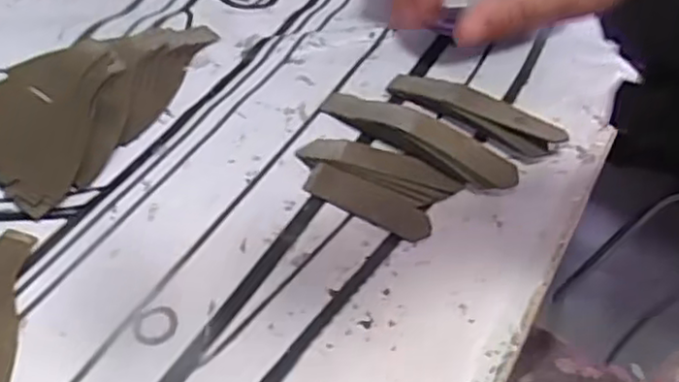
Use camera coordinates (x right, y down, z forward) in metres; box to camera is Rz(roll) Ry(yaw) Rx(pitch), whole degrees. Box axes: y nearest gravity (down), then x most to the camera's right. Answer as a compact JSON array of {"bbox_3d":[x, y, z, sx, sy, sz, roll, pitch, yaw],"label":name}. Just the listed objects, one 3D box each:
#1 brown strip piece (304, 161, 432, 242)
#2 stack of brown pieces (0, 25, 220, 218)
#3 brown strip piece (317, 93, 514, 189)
[{"bbox_3d":[0.022,0.005,0.540,0.104,0.008,0.028,25,55,16],"label":"brown strip piece"},{"bbox_3d":[-0.225,-0.103,0.620,0.148,0.043,0.243,32,57,20],"label":"stack of brown pieces"},{"bbox_3d":[0.065,-0.048,0.594,0.182,0.022,0.041,27,56,17],"label":"brown strip piece"}]

